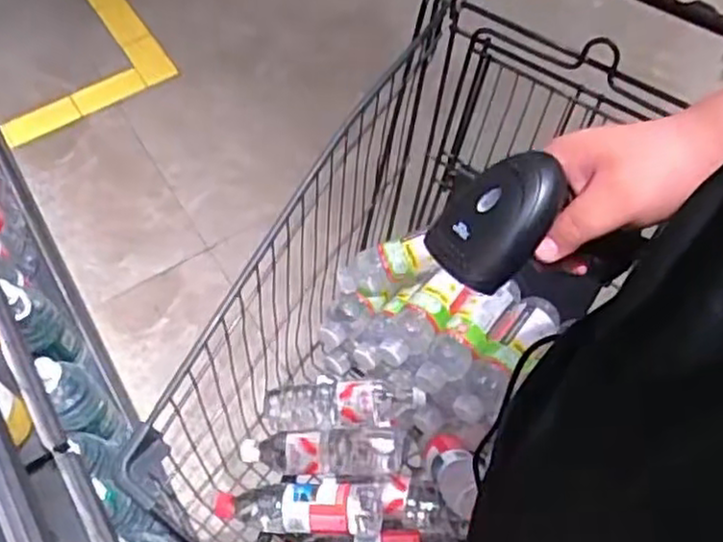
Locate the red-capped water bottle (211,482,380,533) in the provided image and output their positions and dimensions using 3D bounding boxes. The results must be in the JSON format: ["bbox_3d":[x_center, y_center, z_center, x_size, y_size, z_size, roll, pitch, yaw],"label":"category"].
[{"bbox_3d":[-0.087,0.324,0.978,0.229,0.080,0.084,-5,59,16],"label":"red-capped water bottle"}]

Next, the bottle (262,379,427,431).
[{"bbox_3d":[-0.025,0.187,1.017,0.228,0.061,0.067,-3,60,-1],"label":"bottle"}]

